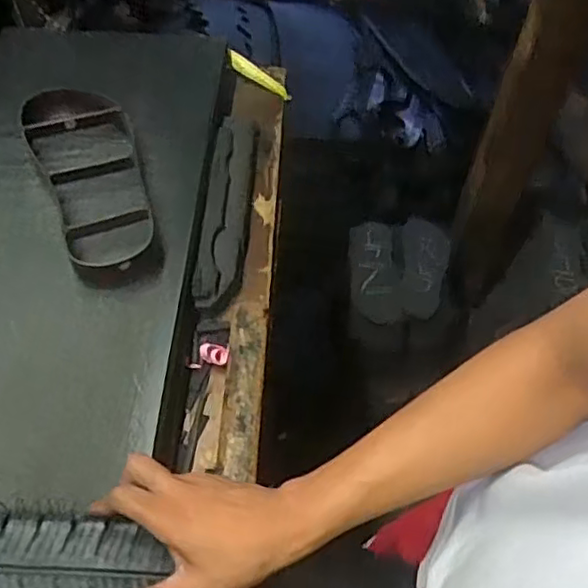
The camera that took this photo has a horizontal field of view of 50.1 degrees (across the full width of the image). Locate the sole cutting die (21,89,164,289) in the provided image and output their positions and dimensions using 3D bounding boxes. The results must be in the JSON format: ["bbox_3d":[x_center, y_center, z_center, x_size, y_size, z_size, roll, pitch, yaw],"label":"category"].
[{"bbox_3d":[-0.214,-0.123,0.679,0.104,0.057,0.272,-20,58,-16],"label":"sole cutting die"}]

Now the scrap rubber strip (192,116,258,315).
[{"bbox_3d":[-0.077,-0.109,0.742,0.050,0.035,0.299,4,54,1],"label":"scrap rubber strip"}]

